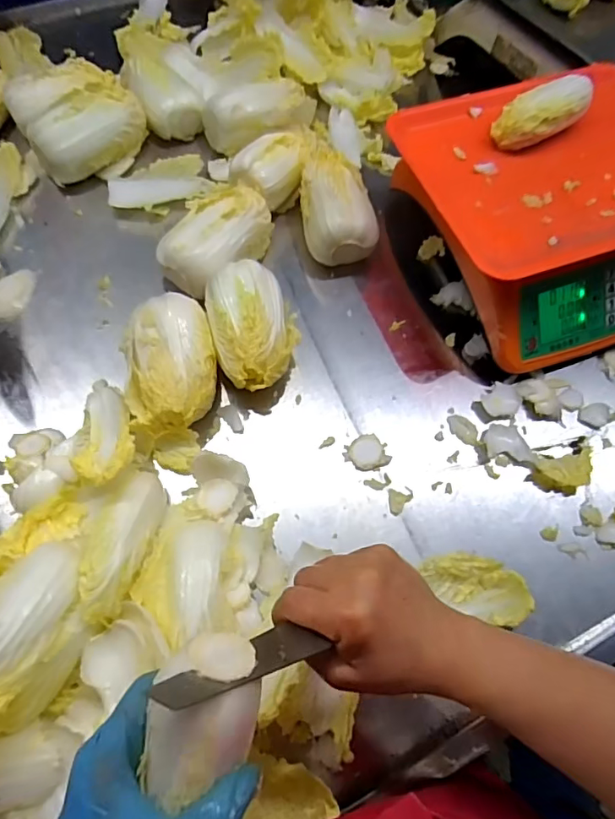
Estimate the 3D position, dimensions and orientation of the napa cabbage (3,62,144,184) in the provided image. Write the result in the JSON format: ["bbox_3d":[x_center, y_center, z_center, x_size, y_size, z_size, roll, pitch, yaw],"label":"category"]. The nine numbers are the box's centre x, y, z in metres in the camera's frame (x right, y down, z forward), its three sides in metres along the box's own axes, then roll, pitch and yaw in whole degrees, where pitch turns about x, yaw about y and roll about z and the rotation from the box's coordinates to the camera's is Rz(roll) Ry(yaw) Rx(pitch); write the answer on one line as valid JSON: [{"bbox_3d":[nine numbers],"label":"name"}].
[{"bbox_3d":[-0.279,-0.350,0.618,0.129,0.073,0.129,1,65,-2],"label":"napa cabbage"}]

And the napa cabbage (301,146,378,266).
[{"bbox_3d":[0.032,-0.227,0.577,0.073,0.063,0.132,-7,66,-6],"label":"napa cabbage"}]

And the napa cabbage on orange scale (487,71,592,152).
[{"bbox_3d":[0.236,-0.296,0.509,0.107,0.046,0.044,-26,69,-14],"label":"napa cabbage on orange scale"}]

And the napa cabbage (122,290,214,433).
[{"bbox_3d":[-0.129,-0.042,0.486,0.081,0.068,0.119,-9,66,-7],"label":"napa cabbage"}]

